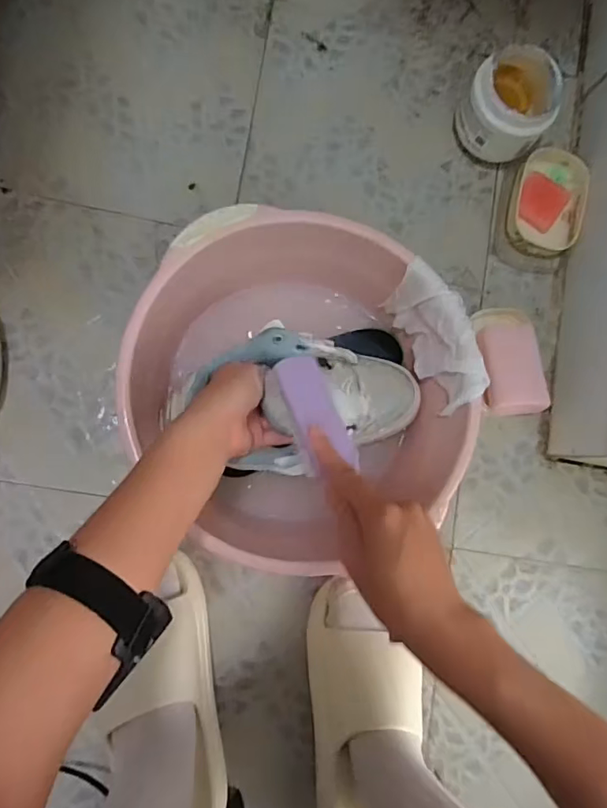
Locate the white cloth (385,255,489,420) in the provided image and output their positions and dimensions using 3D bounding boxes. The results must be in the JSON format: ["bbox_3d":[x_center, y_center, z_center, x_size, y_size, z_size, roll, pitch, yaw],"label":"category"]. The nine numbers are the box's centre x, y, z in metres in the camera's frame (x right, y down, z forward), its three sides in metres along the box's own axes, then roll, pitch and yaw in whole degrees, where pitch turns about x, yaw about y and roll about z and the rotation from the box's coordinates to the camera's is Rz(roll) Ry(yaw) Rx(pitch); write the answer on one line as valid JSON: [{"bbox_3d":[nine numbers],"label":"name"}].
[{"bbox_3d":[0.126,-0.062,0.485,0.040,0.069,0.132,-20,89,-7],"label":"white cloth"}]

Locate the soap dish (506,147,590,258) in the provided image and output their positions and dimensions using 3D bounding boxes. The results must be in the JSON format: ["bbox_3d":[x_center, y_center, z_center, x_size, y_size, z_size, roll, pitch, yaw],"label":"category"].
[{"bbox_3d":[0.291,-0.246,0.619,0.086,0.035,0.136,12,86,-5],"label":"soap dish"}]

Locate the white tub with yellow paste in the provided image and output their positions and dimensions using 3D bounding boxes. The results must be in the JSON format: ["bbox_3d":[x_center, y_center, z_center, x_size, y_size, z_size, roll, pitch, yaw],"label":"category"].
[{"bbox_3d":[0.229,-0.334,0.589,0.095,0.093,0.086,39,84,-3],"label":"white tub with yellow paste"}]

